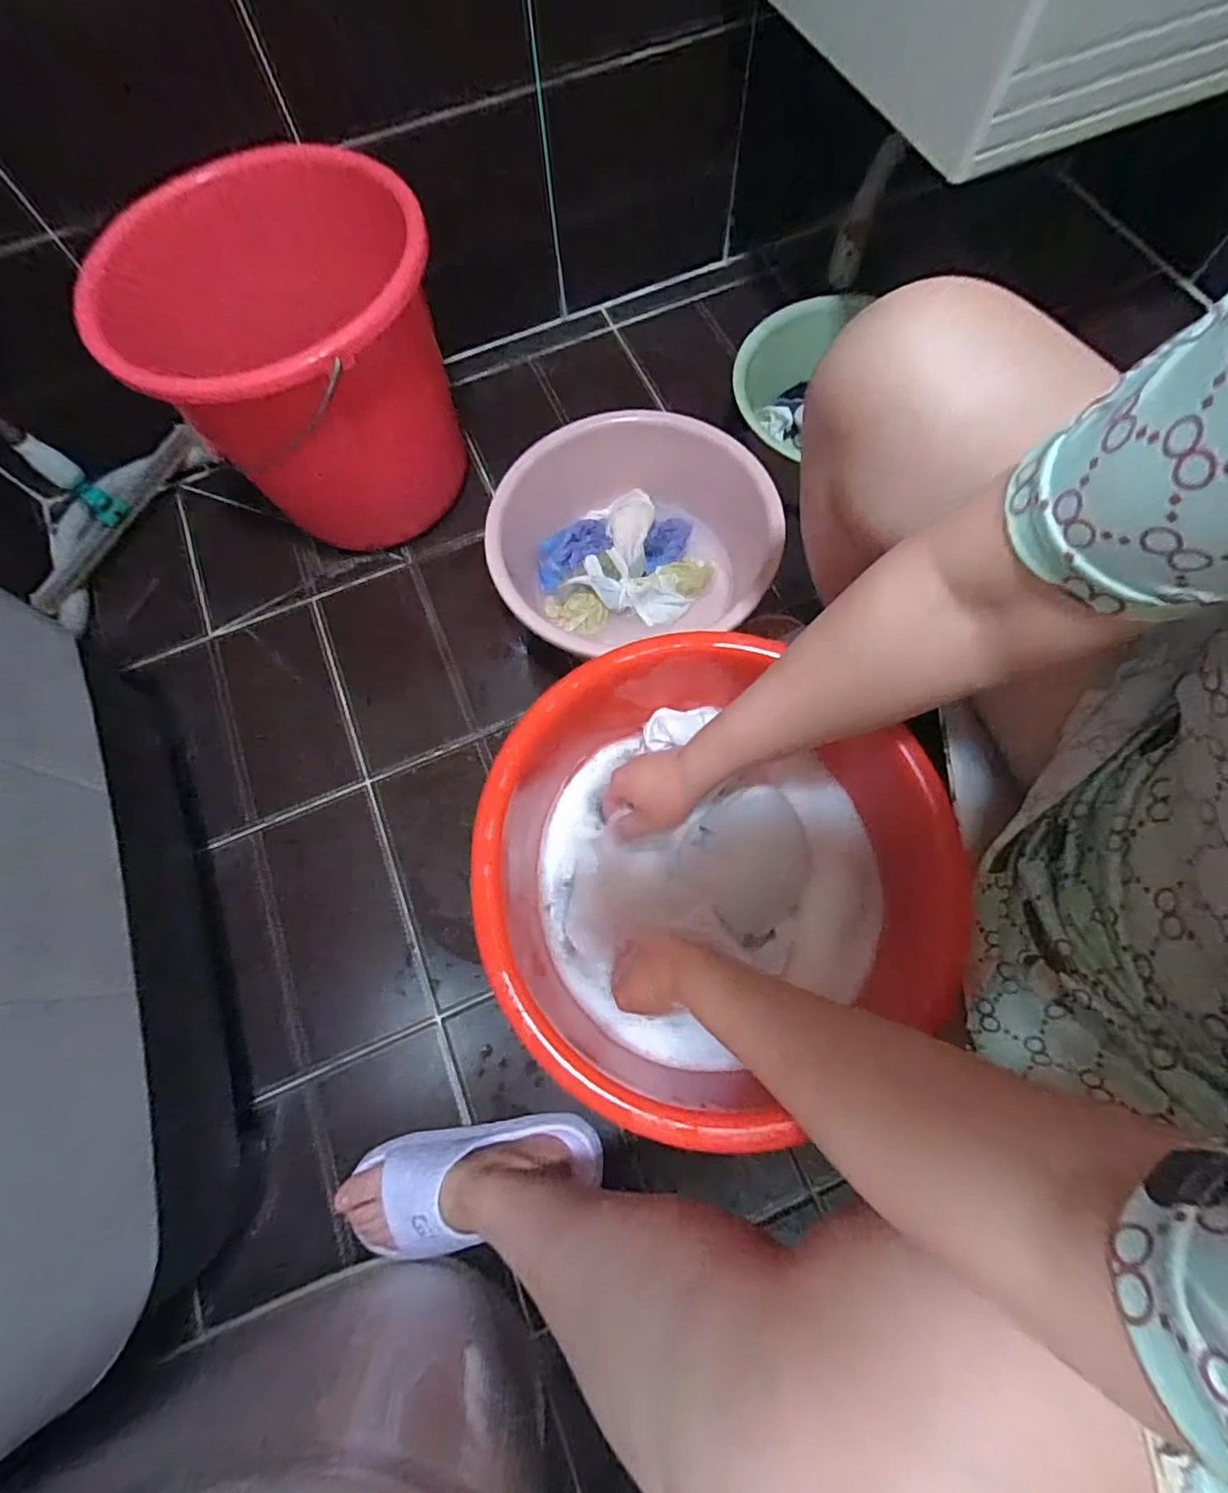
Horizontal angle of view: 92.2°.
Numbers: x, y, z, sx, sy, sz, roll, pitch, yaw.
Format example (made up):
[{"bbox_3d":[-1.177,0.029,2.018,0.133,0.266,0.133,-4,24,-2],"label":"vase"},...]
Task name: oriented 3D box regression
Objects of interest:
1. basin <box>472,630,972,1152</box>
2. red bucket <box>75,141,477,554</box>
[{"bbox_3d":[0.097,0.089,0.485,0.385,0.147,0.337,-15,72,-2],"label":"basin"},{"bbox_3d":[-0.371,-0.471,0.755,0.329,0.309,0.352,-1,72,2],"label":"red bucket"}]

